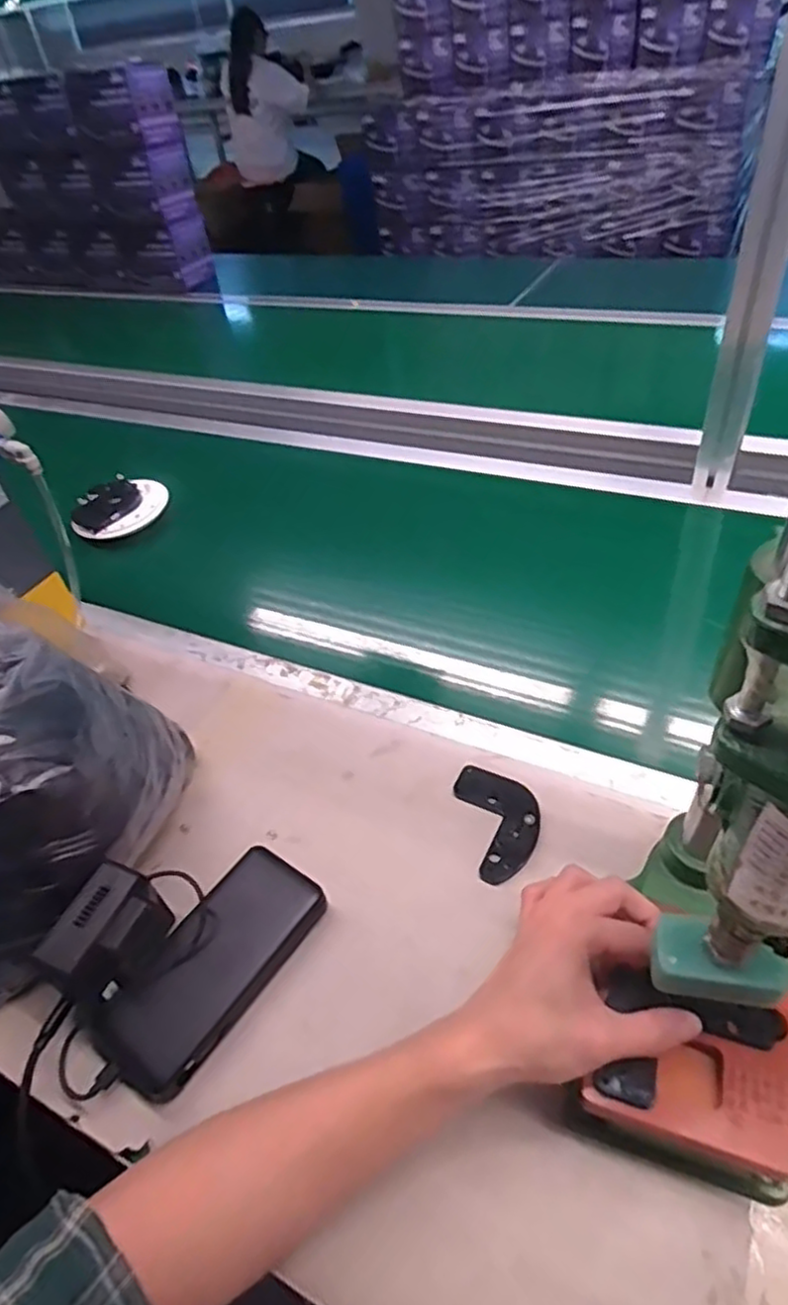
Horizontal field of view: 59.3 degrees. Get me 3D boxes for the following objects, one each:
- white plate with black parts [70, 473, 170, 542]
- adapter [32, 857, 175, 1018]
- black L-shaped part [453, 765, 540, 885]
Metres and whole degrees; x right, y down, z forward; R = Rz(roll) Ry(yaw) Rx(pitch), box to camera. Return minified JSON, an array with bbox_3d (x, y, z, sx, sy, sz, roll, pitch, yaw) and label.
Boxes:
[{"bbox_3d":[-0.370,-0.193,0.924,0.089,0.042,0.121,18,50,26],"label":"white plate with black parts"},{"bbox_3d":[-0.192,0.190,0.462,0.053,0.049,0.079,15,49,24],"label":"adapter"},{"bbox_3d":[0.084,0.130,0.544,0.057,0.011,0.098,-10,44,0],"label":"black L-shaped part"}]

